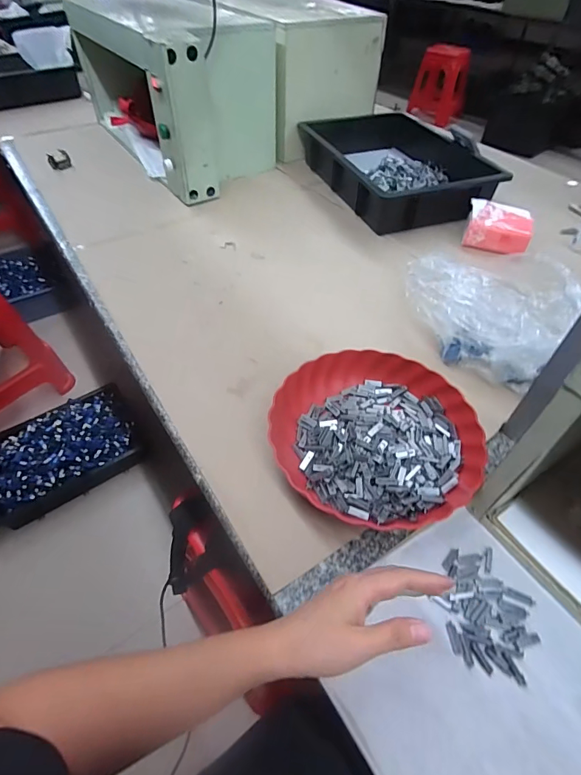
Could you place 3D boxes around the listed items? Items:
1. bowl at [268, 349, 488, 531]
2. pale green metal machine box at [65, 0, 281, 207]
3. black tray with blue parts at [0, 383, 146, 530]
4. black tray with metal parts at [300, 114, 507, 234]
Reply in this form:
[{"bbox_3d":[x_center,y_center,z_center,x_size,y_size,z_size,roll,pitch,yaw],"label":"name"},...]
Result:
[{"bbox_3d":[0.105,0.055,0.491,0.240,0.050,0.223,0,49,-1],"label":"bowl"},{"bbox_3d":[-0.296,-0.770,1.021,0.336,0.296,0.673,-24,54,-20],"label":"pale green metal machine box"},{"bbox_3d":[-0.718,0.184,1.250,0.446,0.147,0.329,-25,54,-21],"label":"black tray with blue parts"},{"bbox_3d":[0.247,-0.530,0.961,0.314,0.094,0.458,-17,52,-15],"label":"black tray with metal parts"}]

